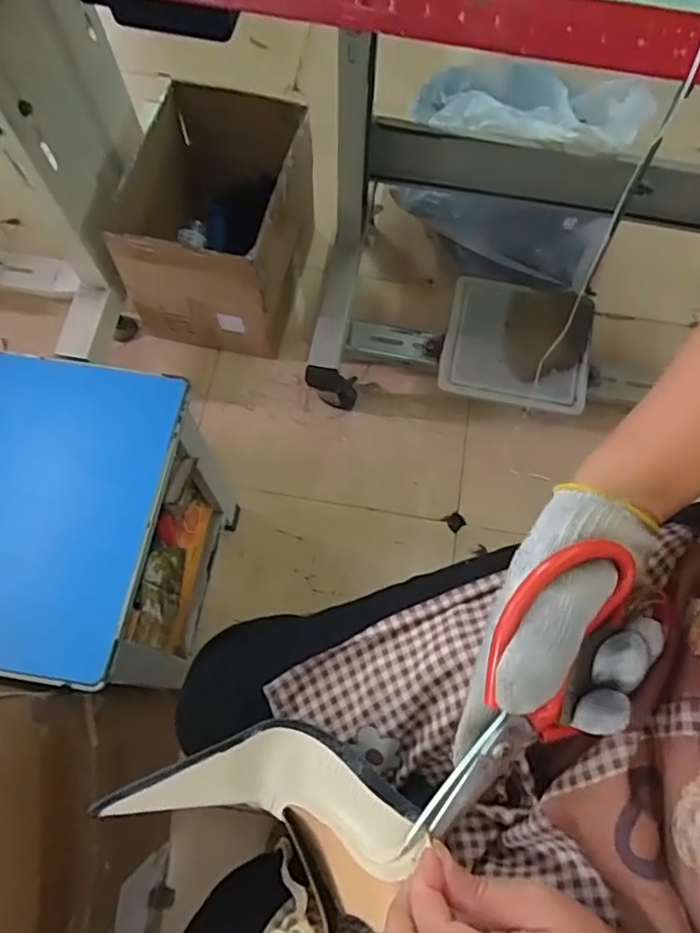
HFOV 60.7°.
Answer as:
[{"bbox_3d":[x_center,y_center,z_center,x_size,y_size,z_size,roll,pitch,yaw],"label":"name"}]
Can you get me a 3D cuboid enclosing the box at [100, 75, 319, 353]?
[{"bbox_3d":[-0.230,-0.444,1.115,0.298,0.272,0.383,11,70,2],"label":"box"}]

